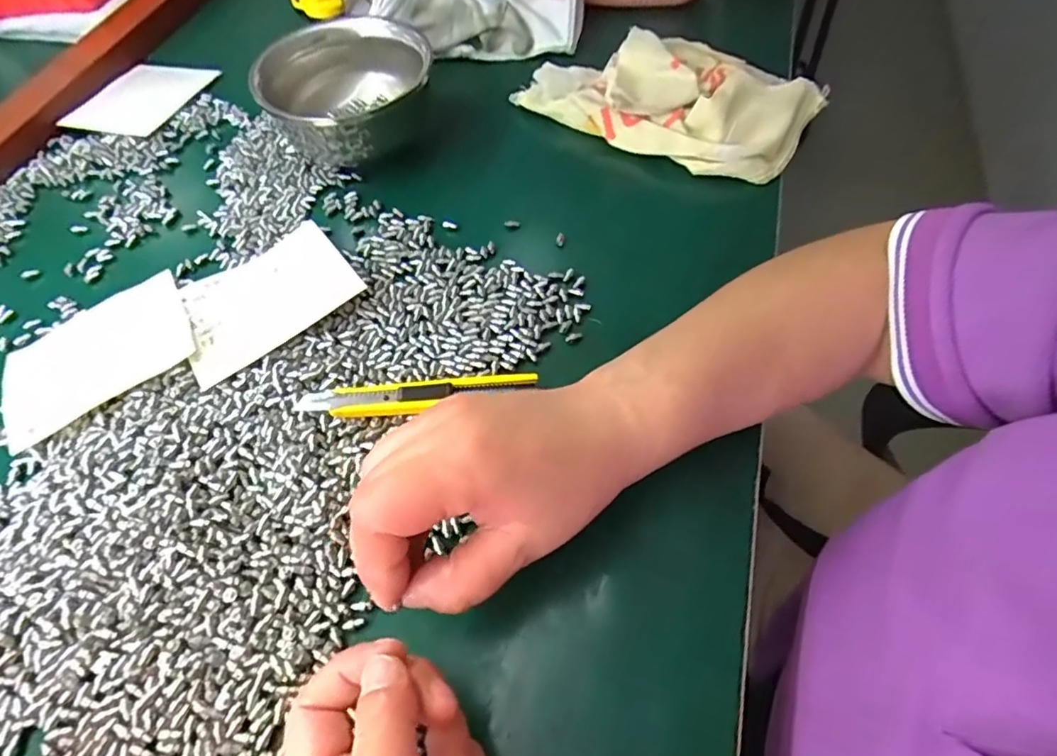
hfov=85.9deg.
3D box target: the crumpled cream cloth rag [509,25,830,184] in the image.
[{"bbox_3d":[0.099,-0.217,0.429,0.214,0.047,0.095,25,62,17],"label":"crumpled cream cloth rag"}]

